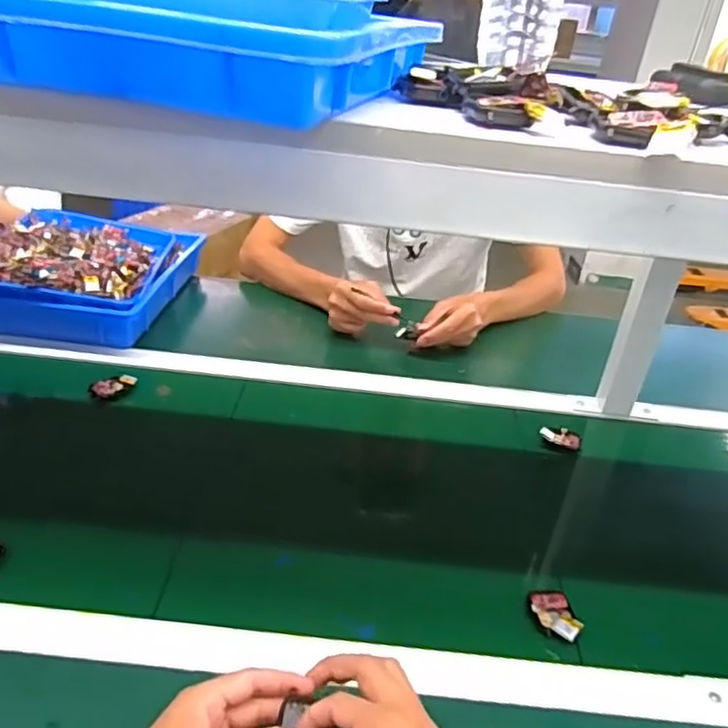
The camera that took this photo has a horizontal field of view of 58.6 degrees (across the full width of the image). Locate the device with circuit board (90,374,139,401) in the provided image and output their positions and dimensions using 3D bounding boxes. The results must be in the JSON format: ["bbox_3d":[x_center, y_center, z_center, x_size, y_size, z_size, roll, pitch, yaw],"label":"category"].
[{"bbox_3d":[-0.319,0.029,0.833,0.038,0.013,0.057,26,35,30],"label":"device with circuit board"}]

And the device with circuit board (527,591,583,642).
[{"bbox_3d":[0.173,0.226,0.587,0.036,0.010,0.052,3,30,-6],"label":"device with circuit board"}]

